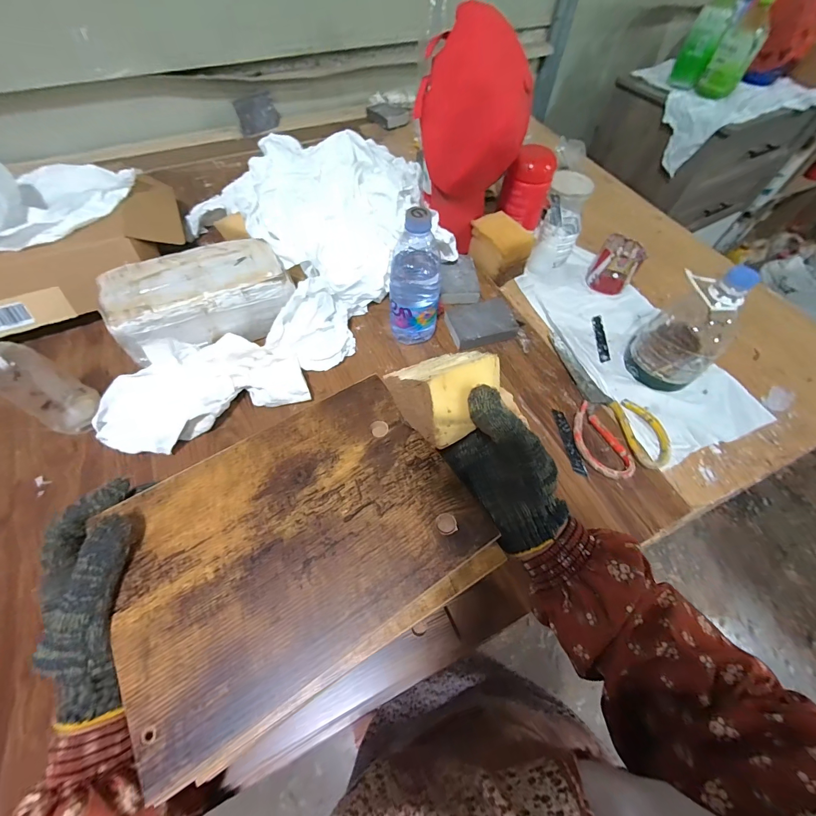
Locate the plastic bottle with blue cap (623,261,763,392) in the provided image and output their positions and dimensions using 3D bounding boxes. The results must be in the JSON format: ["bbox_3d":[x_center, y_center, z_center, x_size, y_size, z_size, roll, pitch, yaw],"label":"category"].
[{"bbox_3d":[0.384,-0.109,0.484,0.094,0.161,0.103,-37,66,-20],"label":"plastic bottle with blue cap"}]

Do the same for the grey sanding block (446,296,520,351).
[{"bbox_3d":[0.116,-0.134,0.573,0.101,0.027,0.073,-15,60,-10],"label":"grey sanding block"}]

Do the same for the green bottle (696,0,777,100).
[{"bbox_3d":[0.819,-0.882,0.907,0.093,0.189,0.089,30,63,16],"label":"green bottle"}]

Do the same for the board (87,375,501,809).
[{"bbox_3d":[-0.083,0.090,0.267,0.239,0.007,0.179,-31,64,-18],"label":"board"}]

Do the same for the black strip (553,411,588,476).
[{"bbox_3d":[0.217,0.043,0.484,0.015,0.004,0.097,-4,59,-3],"label":"black strip"}]

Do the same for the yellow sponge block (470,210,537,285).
[{"bbox_3d":[0.159,-0.278,0.629,0.066,0.079,0.101,-32,65,-18],"label":"yellow sponge block"}]

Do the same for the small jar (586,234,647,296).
[{"bbox_3d":[0.356,-0.246,0.620,0.066,0.071,0.071,0,59,-1],"label":"small jar"}]

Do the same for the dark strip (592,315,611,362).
[{"bbox_3d":[0.312,-0.113,0.582,0.017,0.004,0.099,7,59,3],"label":"dark strip"}]

